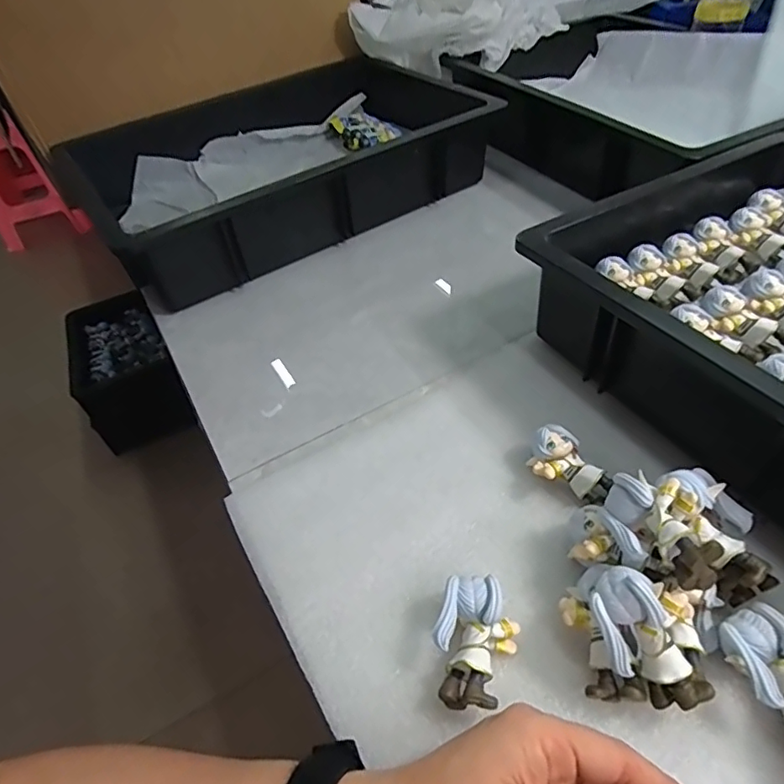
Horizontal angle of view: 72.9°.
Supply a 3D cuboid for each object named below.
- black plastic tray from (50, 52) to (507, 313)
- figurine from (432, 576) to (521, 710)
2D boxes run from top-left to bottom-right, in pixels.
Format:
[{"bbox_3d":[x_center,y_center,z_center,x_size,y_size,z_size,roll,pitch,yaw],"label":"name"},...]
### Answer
[{"bbox_3d":[-0.116,-0.285,0.653,0.483,0.094,0.307,-30,50,-21],"label":"black plastic tray"},{"bbox_3d":[0.042,0.130,0.272,0.039,0.026,0.060,9,48,16],"label":"figurine"}]

